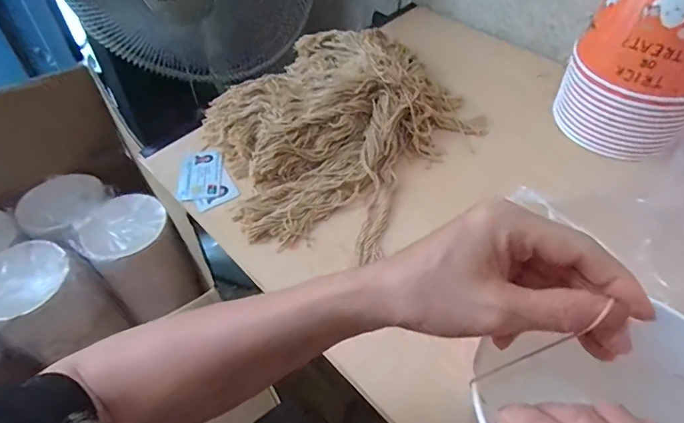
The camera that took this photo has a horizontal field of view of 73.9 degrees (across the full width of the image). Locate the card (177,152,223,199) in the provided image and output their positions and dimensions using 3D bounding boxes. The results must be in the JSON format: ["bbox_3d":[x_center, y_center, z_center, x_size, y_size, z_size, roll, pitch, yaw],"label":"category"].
[{"bbox_3d":[-0.189,-0.049,0.609,0.053,0.005,0.086,-5,52,-2],"label":"card"}]

